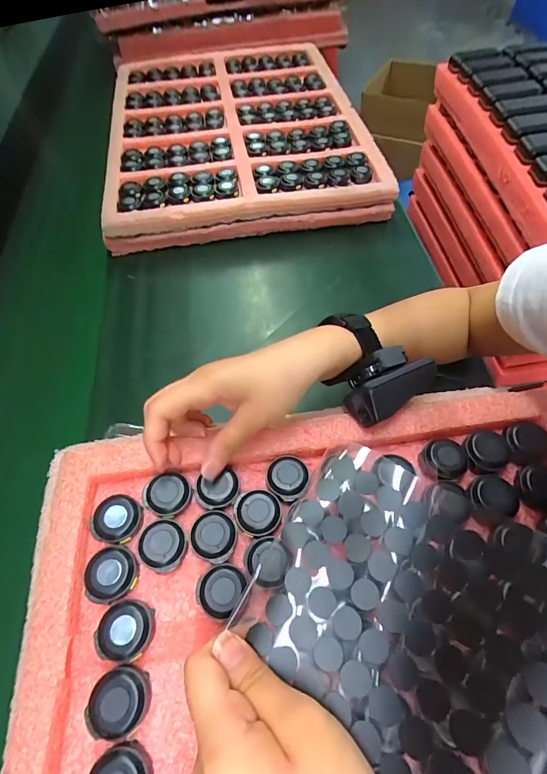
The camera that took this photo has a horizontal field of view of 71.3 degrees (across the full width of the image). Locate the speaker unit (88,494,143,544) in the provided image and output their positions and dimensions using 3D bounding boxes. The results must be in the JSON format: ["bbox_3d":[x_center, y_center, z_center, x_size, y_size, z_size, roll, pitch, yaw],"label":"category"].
[{"bbox_3d":[-0.101,0.085,0.245,0.027,0.013,0.029,-1,60,2],"label":"speaker unit"}]

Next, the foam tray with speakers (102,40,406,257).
[{"bbox_3d":[-0.065,-0.424,0.613,0.366,0.061,0.512,-8,60,-1],"label":"foam tray with speakers"}]

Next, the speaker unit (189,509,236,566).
[{"bbox_3d":[-0.038,0.093,0.239,0.031,0.008,0.028,28,65,18],"label":"speaker unit"}]

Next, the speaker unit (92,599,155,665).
[{"bbox_3d":[-0.083,0.137,0.214,0.029,0.014,0.028,-1,60,2],"label":"speaker unit"}]

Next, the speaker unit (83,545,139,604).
[{"bbox_3d":[-0.098,0.112,0.229,0.030,0.010,0.029,-1,60,2],"label":"speaker unit"}]

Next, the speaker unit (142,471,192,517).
[{"bbox_3d":[-0.070,0.071,0.252,0.029,0.008,0.026,-37,65,-17],"label":"speaker unit"}]

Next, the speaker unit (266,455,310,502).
[{"bbox_3d":[0.010,0.060,0.259,0.028,0.009,0.032,28,65,18],"label":"speaker unit"}]

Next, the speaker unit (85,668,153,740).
[{"bbox_3d":[-0.080,0.163,0.198,0.028,0.014,0.028,-1,60,2],"label":"speaker unit"}]

